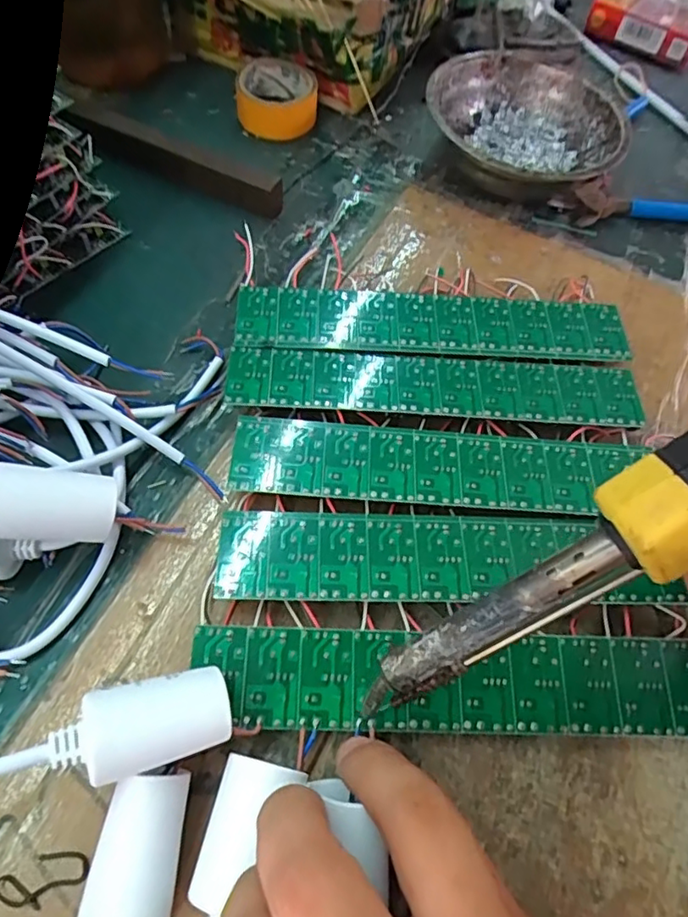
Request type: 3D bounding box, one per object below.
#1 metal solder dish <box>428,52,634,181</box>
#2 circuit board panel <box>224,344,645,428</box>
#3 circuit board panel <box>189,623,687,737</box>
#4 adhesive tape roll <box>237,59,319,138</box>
[{"bbox_3d":[0.113,-0.208,0.372,0.120,0.043,0.118,1,63,-2],"label":"metal solder dish"},{"bbox_3d":[0.045,-0.036,0.282,0.198,0.004,0.035,3,59,-5],"label":"circuit board panel"},{"bbox_3d":[0.045,0.085,0.220,0.198,0.004,0.035,3,67,-3],"label":"circuit board panel"},{"bbox_3d":[-0.045,-0.245,0.391,0.052,0.023,0.047,-5,64,-4],"label":"adhesive tape roll"}]

